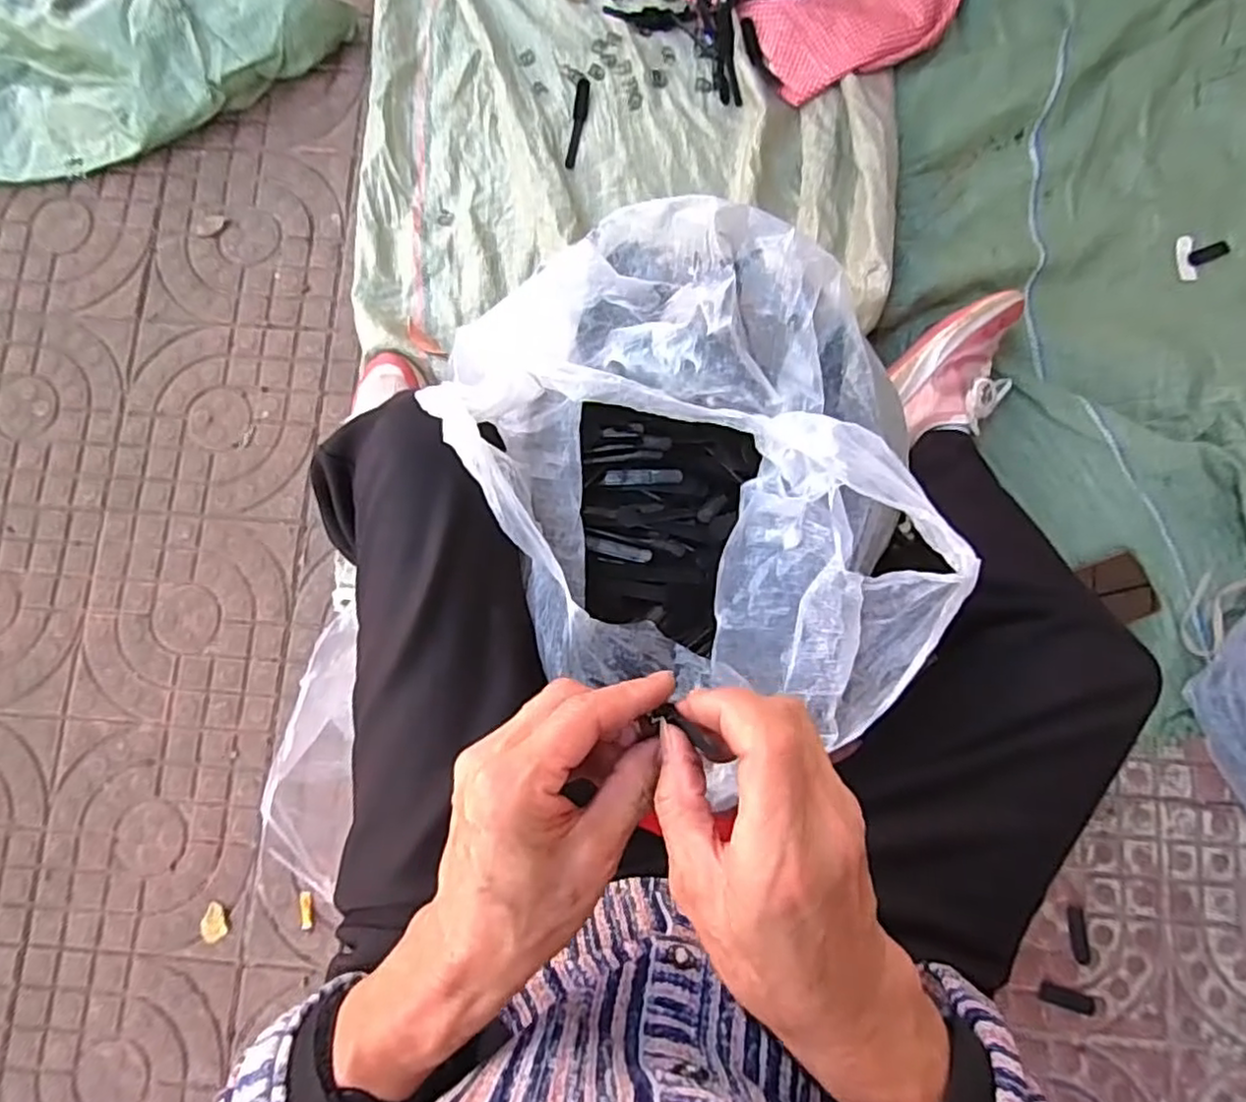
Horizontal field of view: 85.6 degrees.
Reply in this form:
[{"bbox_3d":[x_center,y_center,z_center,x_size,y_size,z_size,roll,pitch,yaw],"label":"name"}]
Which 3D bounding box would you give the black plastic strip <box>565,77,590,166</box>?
[{"bbox_3d":[-0.058,-0.555,0.872,0.018,0.005,0.130,7,80,1],"label":"black plastic strip"}]

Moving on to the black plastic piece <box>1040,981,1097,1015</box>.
[{"bbox_3d":[0.475,0.479,0.718,0.060,0.004,0.020,17,80,3],"label":"black plastic piece"}]

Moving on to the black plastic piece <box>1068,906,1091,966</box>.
[{"bbox_3d":[0.489,0.412,0.721,0.019,0.004,0.059,-5,80,-1],"label":"black plastic piece"}]

